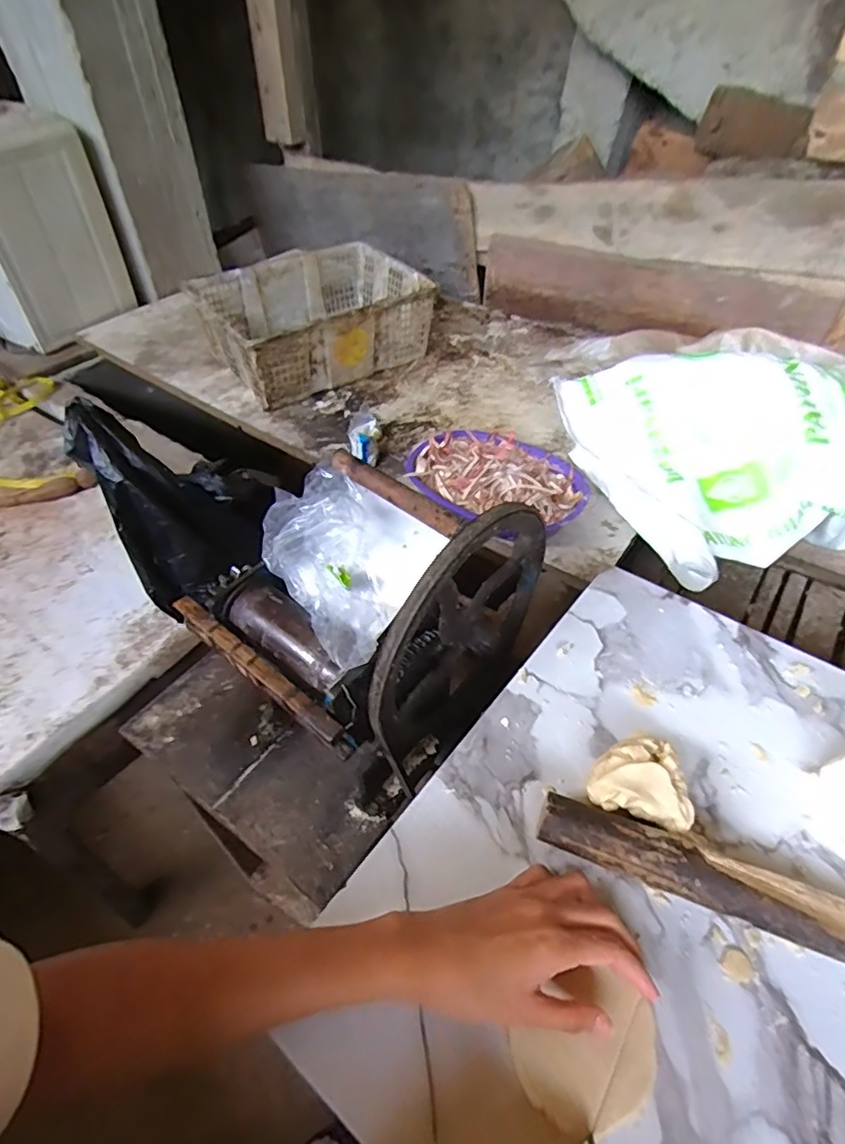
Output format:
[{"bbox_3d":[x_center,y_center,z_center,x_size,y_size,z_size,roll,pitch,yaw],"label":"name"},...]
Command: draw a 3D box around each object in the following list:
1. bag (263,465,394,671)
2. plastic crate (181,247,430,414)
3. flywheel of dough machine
[{"bbox_3d":[-0.091,-0.001,0.561,0.111,0.069,0.200,-16,72,-15],"label":"bag"},{"bbox_3d":[-0.250,-0.584,1.344,0.469,0.162,0.361,-29,54,-25],"label":"plastic crate"},{"bbox_3d":[0.048,0.072,0.580,0.034,0.312,0.268,30,54,25],"label":"flywheel of dough machine"}]

